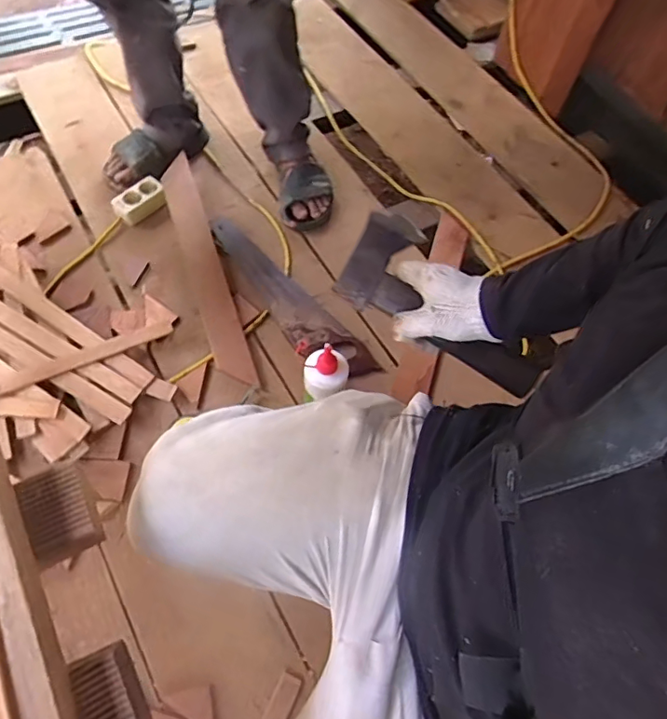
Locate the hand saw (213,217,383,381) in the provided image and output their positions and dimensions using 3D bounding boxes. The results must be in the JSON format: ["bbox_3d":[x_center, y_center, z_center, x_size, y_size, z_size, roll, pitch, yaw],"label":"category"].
[{"bbox_3d":[-0.102,-0.120,1.023,0.103,0.020,0.459,-38,70,-21],"label":"hand saw"}]

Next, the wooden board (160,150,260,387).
[{"bbox_3d":[-0.259,-0.189,1.036,0.069,0.016,0.536,-17,68,-12],"label":"wooden board"}]

